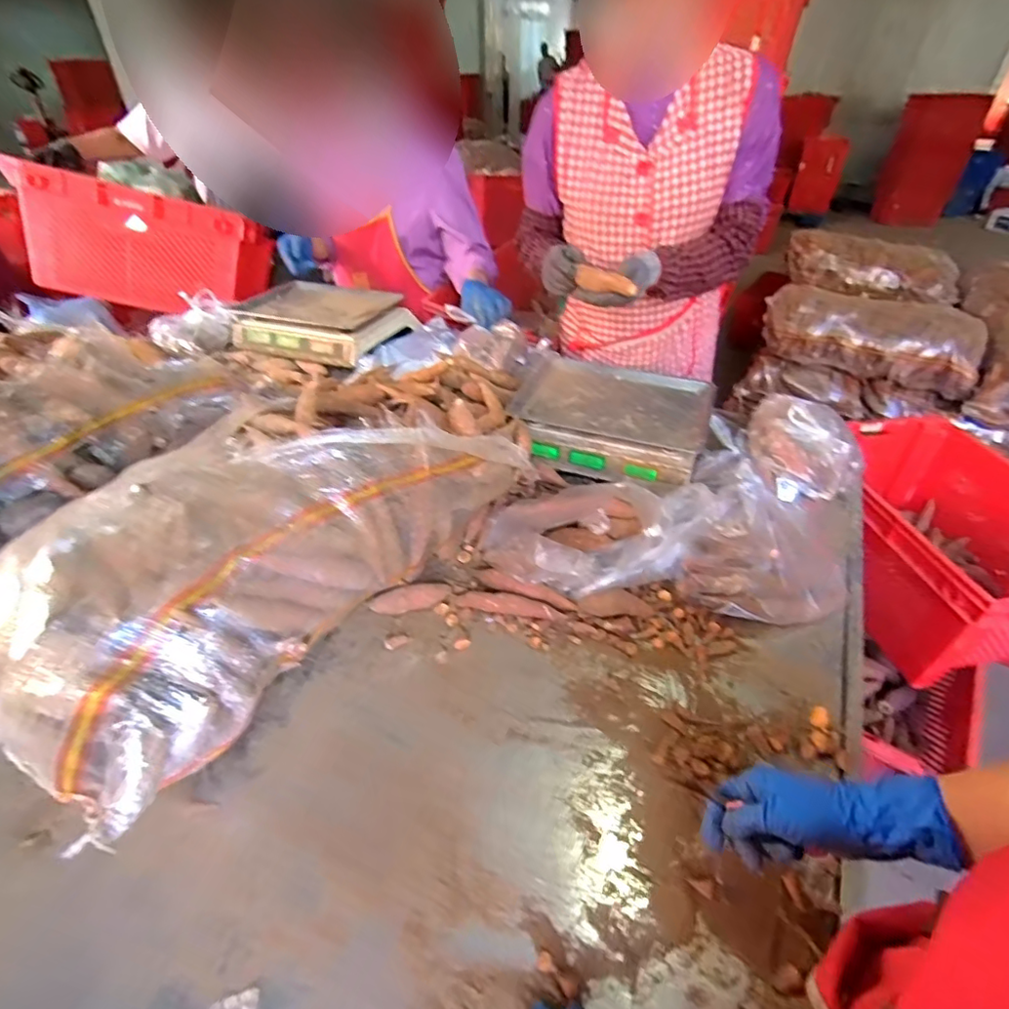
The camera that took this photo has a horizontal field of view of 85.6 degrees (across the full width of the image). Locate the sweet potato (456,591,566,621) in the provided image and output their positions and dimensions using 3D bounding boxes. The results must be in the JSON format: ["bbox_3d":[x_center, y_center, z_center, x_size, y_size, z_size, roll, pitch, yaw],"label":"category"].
[{"bbox_3d":[0.006,0.132,0.714,0.138,0.031,0.030,13,41,15],"label":"sweet potato"}]

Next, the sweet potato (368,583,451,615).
[{"bbox_3d":[-0.124,0.127,0.727,0.105,0.026,0.027,-9,38,-14],"label":"sweet potato"}]

